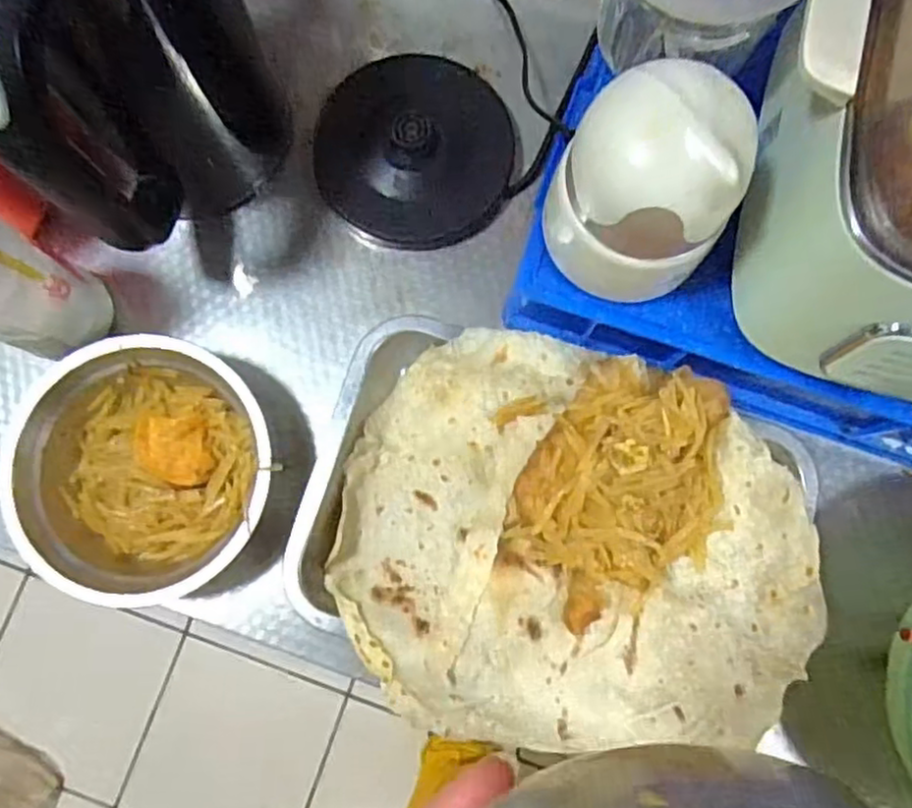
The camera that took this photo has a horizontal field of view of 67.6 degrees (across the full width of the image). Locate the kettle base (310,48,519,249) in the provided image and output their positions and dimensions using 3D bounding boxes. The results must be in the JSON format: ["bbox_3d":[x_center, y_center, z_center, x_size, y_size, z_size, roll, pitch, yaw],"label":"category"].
[{"bbox_3d":[-0.031,-0.181,0.491,0.139,0.035,0.125,11,82,2],"label":"kettle base"}]

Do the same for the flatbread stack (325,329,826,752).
[{"bbox_3d":[0.070,0.077,0.441,0.297,0.045,0.235,3,82,1],"label":"flatbread stack"}]

